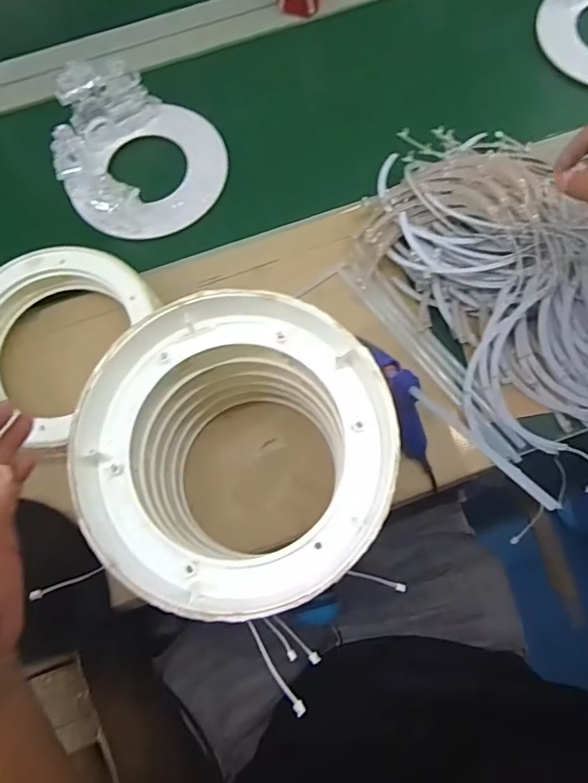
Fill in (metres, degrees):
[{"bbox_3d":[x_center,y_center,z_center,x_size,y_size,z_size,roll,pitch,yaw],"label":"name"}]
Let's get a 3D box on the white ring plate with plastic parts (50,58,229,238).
[{"bbox_3d":[-0.183,-0.285,0.592,0.166,0.110,0.181,0,74,2],"label":"white ring plate with plastic parts"}]

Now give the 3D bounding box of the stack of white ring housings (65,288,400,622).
[{"bbox_3d":[-0.038,0.057,0.430,0.219,0.179,0.223,-26,75,-6],"label":"stack of white ring housings"}]

